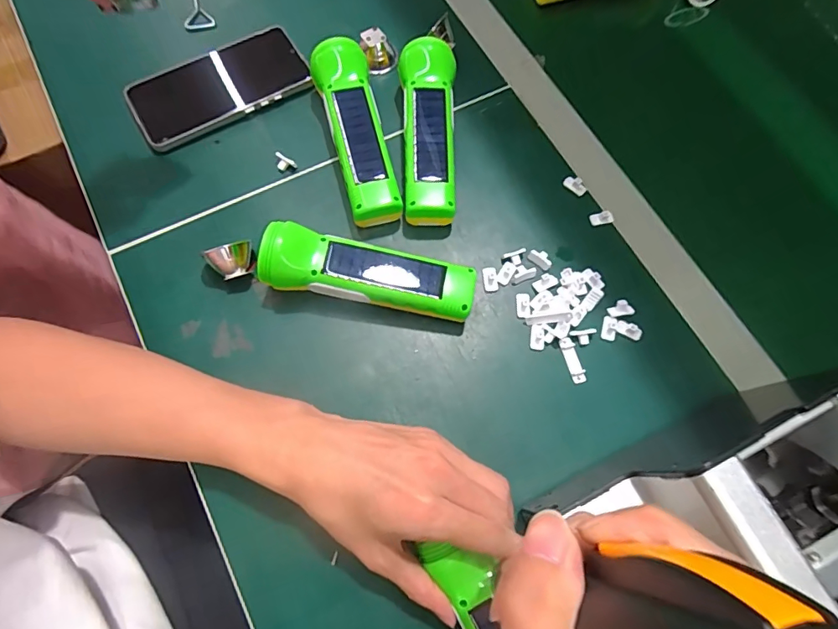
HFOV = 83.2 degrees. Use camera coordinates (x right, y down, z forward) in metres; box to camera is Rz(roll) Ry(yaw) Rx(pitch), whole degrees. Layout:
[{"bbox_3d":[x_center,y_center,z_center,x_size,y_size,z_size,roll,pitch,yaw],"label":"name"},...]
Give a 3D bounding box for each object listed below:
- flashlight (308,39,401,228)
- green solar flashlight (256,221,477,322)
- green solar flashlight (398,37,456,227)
[{"bbox_3d":[-0.054,-0.155,0.411,0.048,0.050,0.158,-13,76,-7],"label":"flashlight"},{"bbox_3d":[-0.038,-0.030,0.371,0.165,0.045,0.046,10,71,1],"label":"green solar flashlight"},{"bbox_3d":[0.007,-0.162,0.417,0.049,0.049,0.168,1,71,-2],"label":"green solar flashlight"}]

